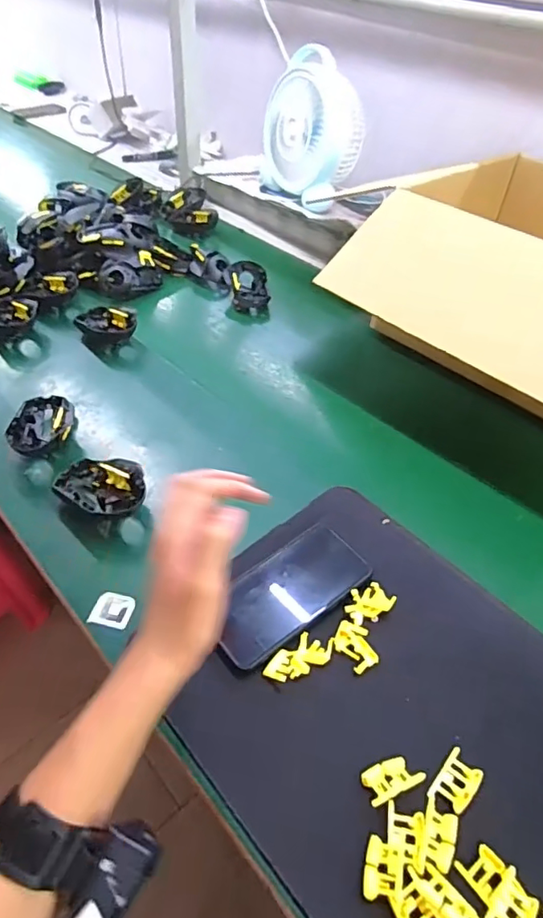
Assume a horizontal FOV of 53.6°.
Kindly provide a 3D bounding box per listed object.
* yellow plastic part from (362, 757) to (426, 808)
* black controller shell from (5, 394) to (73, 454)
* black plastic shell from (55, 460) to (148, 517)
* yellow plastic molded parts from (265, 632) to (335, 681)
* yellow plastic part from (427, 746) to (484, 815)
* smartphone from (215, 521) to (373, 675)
[{"bbox_3d":[0.091,0.241,0.406,0.043,0.013,0.025,-17,48,-13],"label":"yellow plastic part"},{"bbox_3d":[-0.285,-0.043,0.674,0.065,0.034,0.090,1,45,-4],"label":"black controller shell"},{"bbox_3d":[-0.188,0.034,0.596,0.107,0.040,0.069,12,48,13],"label":"black plastic shell"},{"bbox_3d":[0.026,0.176,0.473,0.064,0.013,0.031,-34,54,-26],"label":"yellow plastic molded parts"},{"bbox_3d":[0.142,0.246,0.408,0.026,0.004,0.044,33,56,28],"label":"yellow plastic part"},{"bbox_3d":[0.016,0.129,0.516,0.158,0.013,0.079,-30,52,-23],"label":"smartphone"}]

